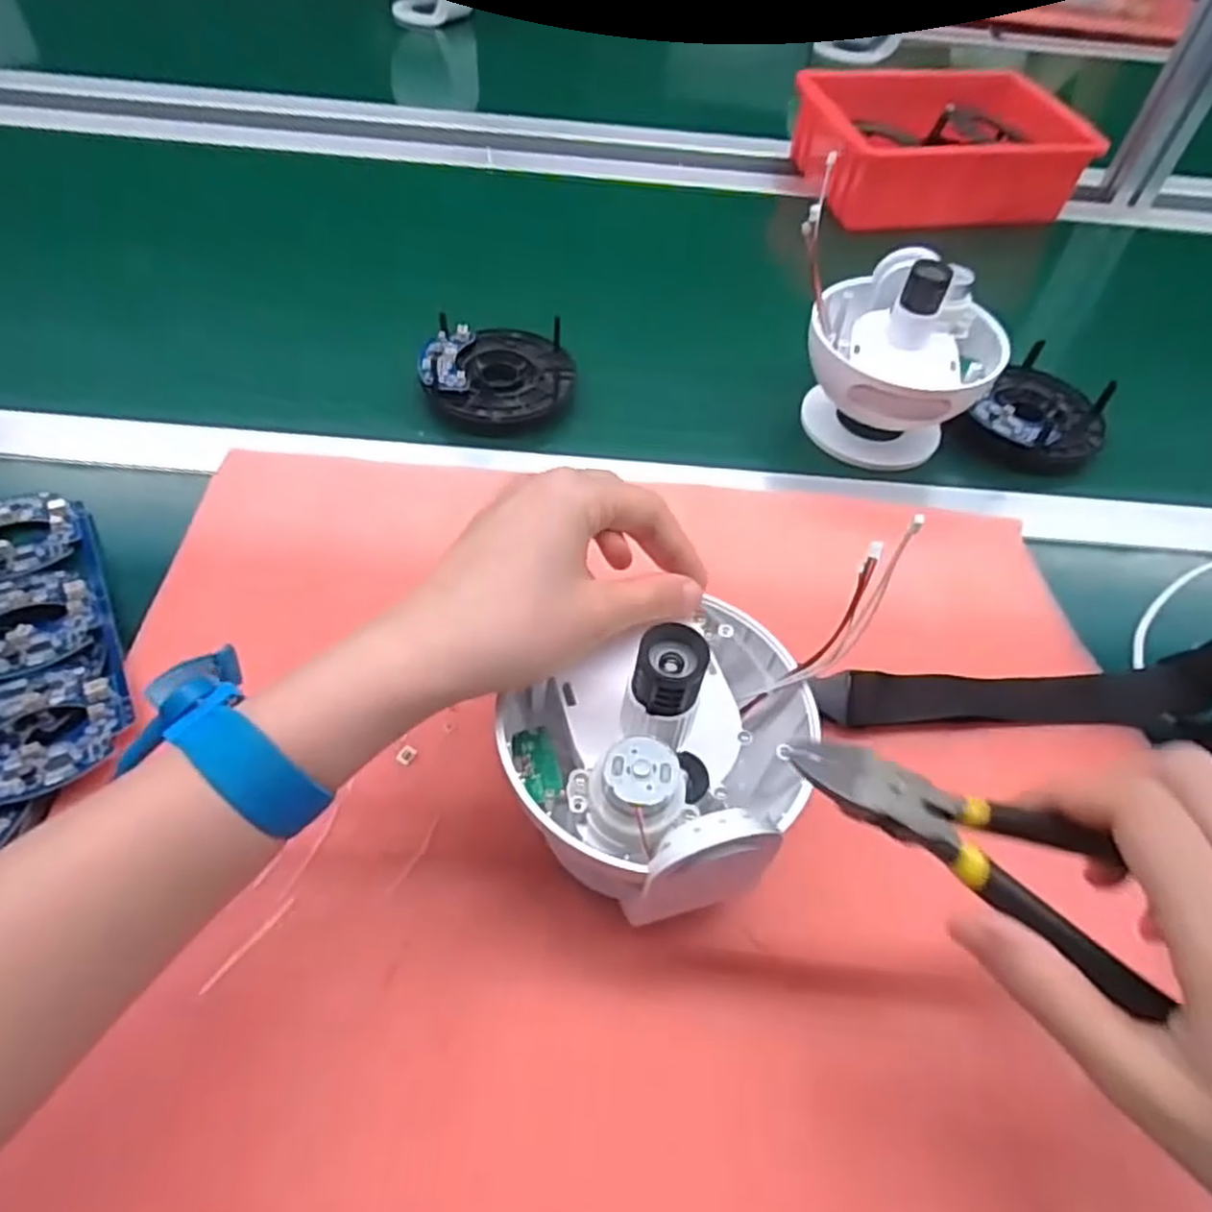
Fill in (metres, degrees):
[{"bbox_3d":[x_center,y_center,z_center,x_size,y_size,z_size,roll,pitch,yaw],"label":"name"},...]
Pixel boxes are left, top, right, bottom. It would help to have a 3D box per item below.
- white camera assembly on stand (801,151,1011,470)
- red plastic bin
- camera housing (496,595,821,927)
[{"bbox_3d":[0.182,-0.170,0.484,0.130,0.124,0.122,16,54,9],"label":"white camera assembly on stand"},{"bbox_3d":[0.318,-0.438,0.737,0.244,0.089,0.156,-8,54,-9],"label":"red plastic bin"},{"bbox_3d":[0.027,0.046,0.266,0.112,0.057,0.106,-17,56,-15],"label":"camera housing"}]

